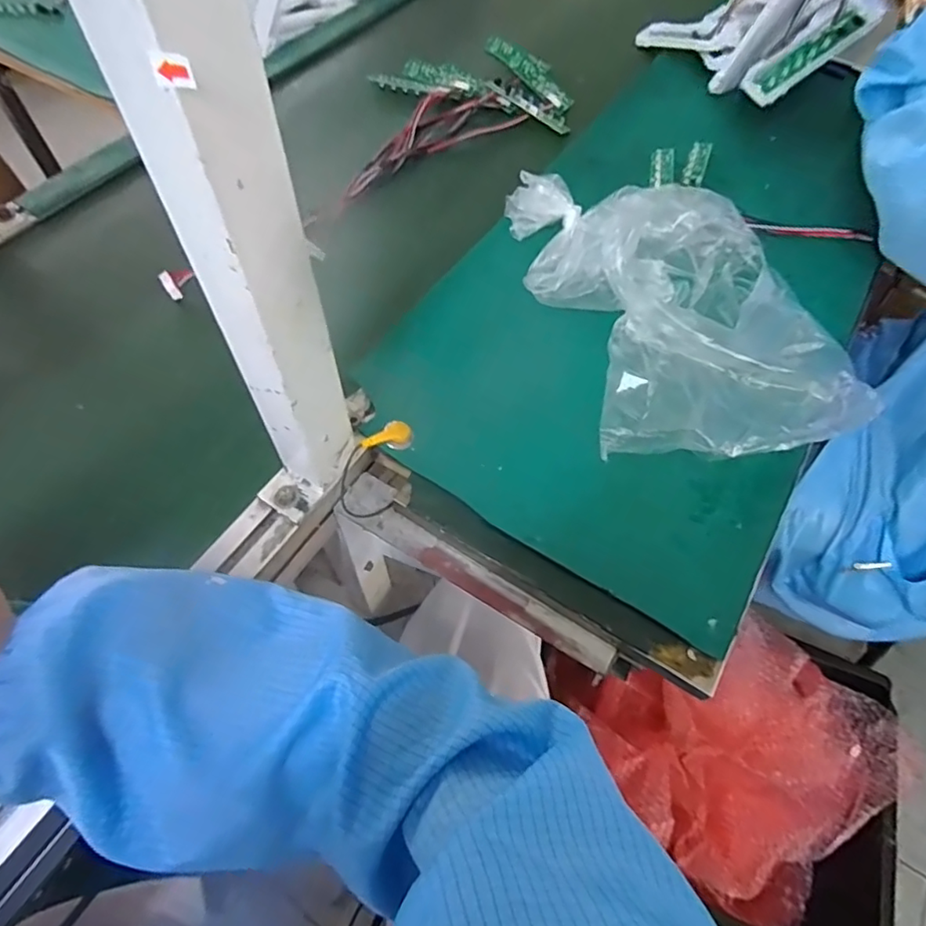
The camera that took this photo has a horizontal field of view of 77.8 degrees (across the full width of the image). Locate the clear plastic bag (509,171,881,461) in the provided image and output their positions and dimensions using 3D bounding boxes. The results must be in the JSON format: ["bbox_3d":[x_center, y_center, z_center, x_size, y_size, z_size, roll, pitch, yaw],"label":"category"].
[{"bbox_3d":[0.190,-0.157,0.491,0.226,0.097,0.308,-14,62,-10],"label":"clear plastic bag"}]

